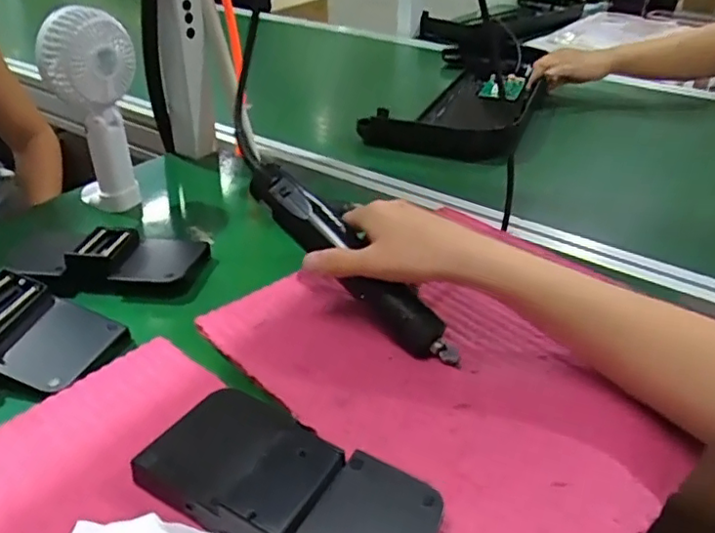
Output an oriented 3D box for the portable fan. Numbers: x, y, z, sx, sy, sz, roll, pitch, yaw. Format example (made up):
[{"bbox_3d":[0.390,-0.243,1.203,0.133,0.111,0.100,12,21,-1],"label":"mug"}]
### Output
[{"bbox_3d":[-0.250,-0.146,0.588,0.081,0.190,0.051,-11,36,-18],"label":"portable fan"}]

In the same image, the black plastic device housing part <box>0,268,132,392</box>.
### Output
[{"bbox_3d":[-0.231,0.046,0.428,0.104,0.013,0.072,29,44,3],"label":"black plastic device housing part"}]

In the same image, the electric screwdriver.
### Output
[{"bbox_3d":[-0.006,-0.006,0.460,0.034,0.030,0.214,-33,69,-34],"label":"electric screwdriver"}]

